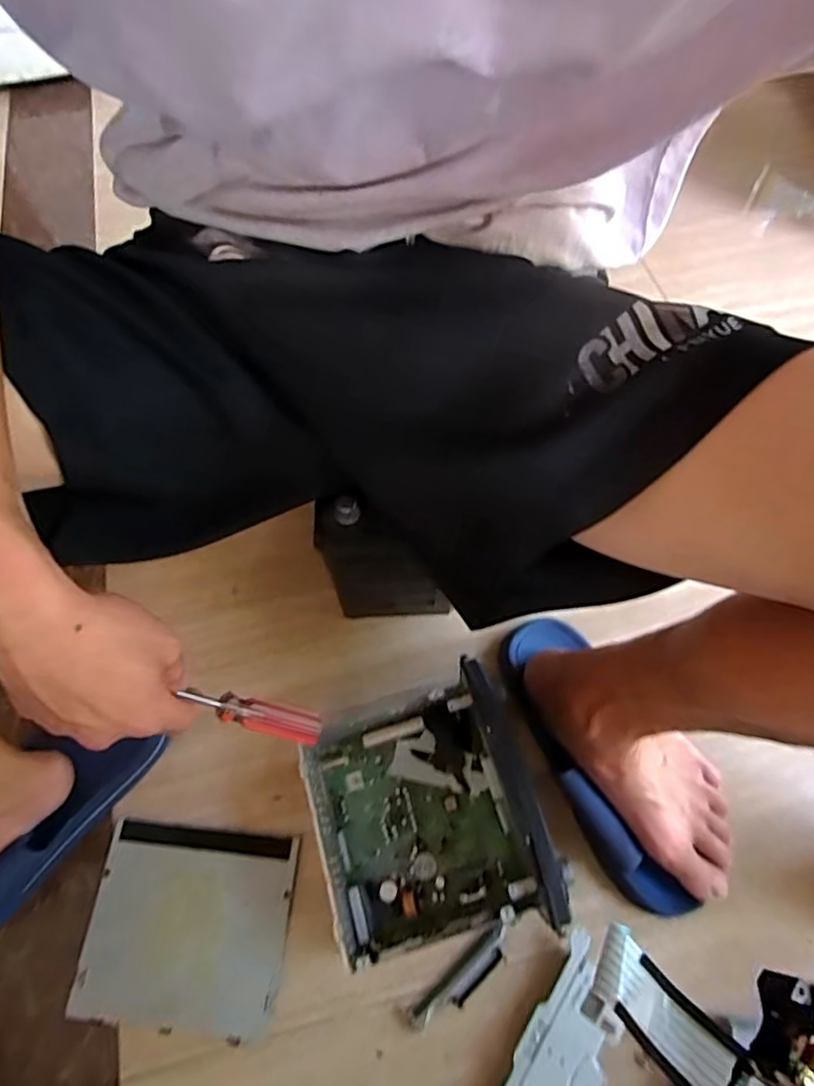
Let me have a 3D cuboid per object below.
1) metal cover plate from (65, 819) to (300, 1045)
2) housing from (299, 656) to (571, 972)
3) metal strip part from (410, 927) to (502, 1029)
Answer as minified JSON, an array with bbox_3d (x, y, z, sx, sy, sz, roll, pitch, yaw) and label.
[{"bbox_3d":[-0.196,0.339,0.539,0.174,0.010,0.151,5,64,3],"label":"metal cover plate"},{"bbox_3d":[0.021,0.228,0.534,0.181,0.114,0.190,-9,64,-4],"label":"housing"},{"bbox_3d":[0.045,0.372,0.515,0.095,0.017,0.020,-38,69,-17],"label":"metal strip part"}]

